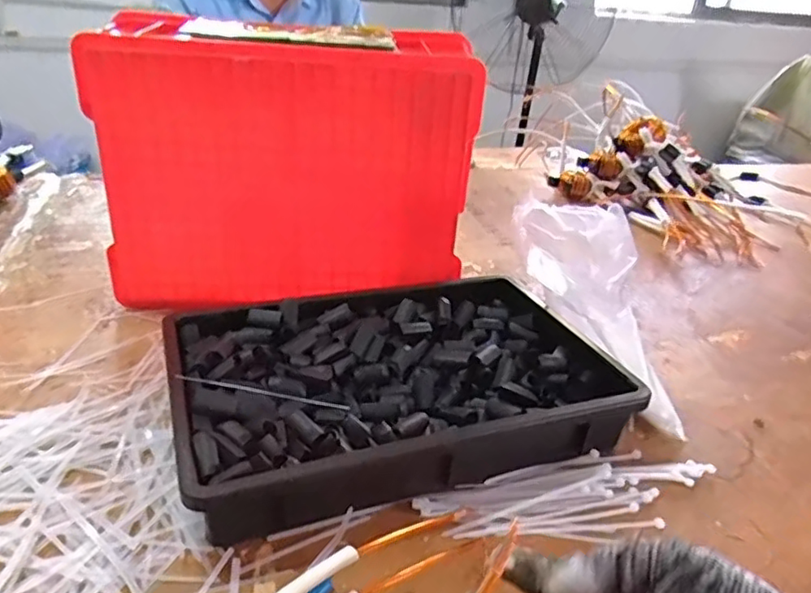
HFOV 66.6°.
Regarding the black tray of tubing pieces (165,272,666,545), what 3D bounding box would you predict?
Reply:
[{"bbox_3d":[-0.010,0.077,0.553,0.364,0.063,0.245,-7,29,-21],"label":"black tray of tubing pieces"}]

